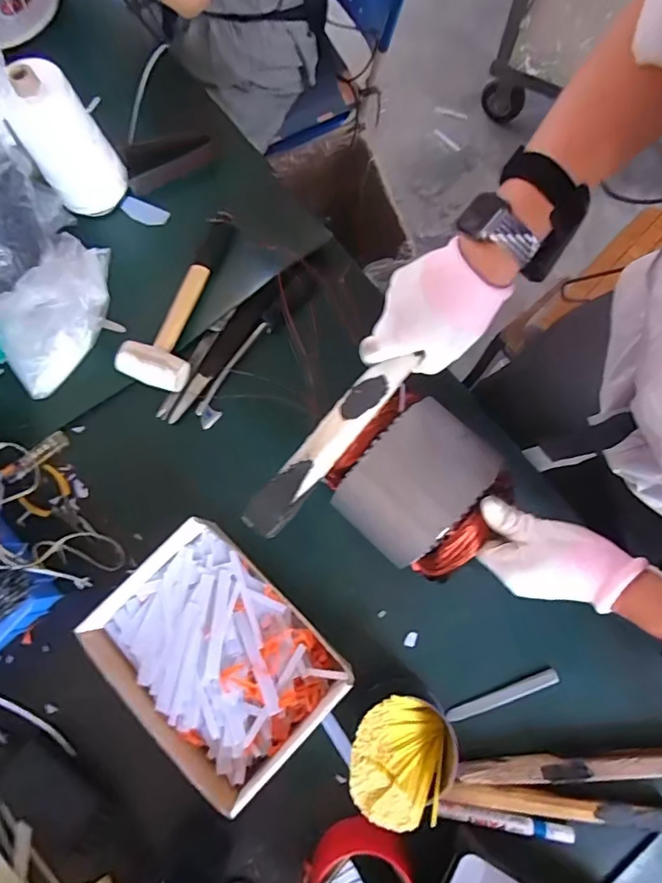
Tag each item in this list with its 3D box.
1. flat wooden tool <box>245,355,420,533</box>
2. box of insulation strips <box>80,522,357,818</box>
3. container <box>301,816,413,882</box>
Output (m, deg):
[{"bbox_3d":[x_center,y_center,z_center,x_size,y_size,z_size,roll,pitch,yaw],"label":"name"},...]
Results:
[{"bbox_3d":[-0.003,0.001,0.467,0.036,0.013,0.206,42,91,8],"label":"flat wooden tool"},{"bbox_3d":[-0.126,0.223,0.544,0.246,0.070,0.179,42,82,8],"label":"box of insulation strips"},{"bbox_3d":[0.035,0.433,0.498,0.100,0.068,0.105,0,76,0],"label":"container"}]

